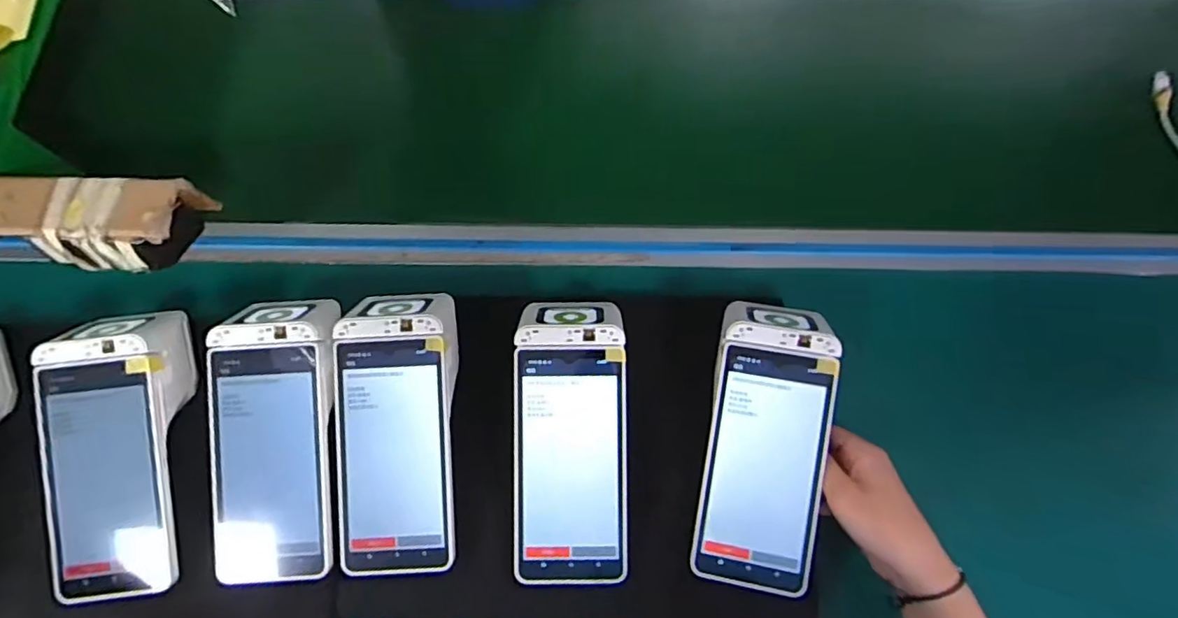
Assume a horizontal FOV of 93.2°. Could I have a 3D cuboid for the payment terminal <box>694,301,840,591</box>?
[{"bbox_3d":[0.128,0.097,0.409,0.084,0.047,0.197,8,86,3],"label":"payment terminal"}]

